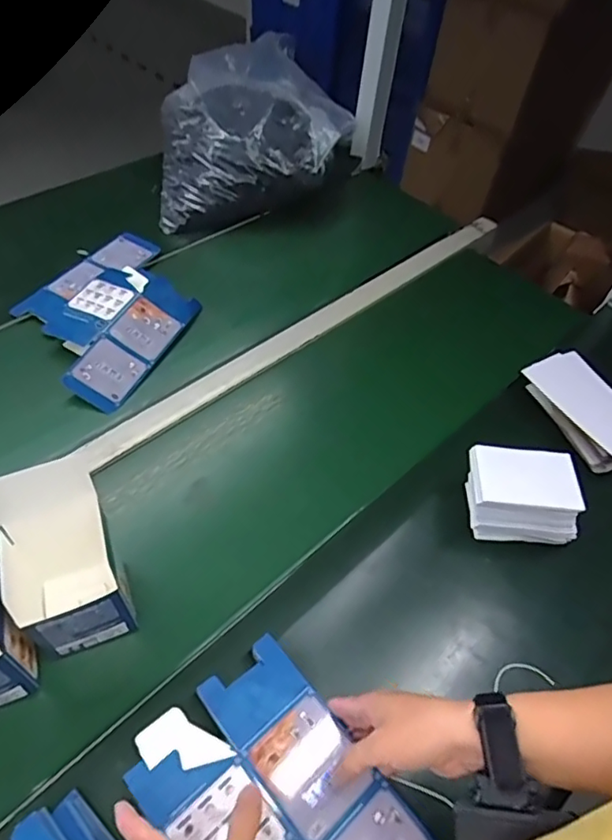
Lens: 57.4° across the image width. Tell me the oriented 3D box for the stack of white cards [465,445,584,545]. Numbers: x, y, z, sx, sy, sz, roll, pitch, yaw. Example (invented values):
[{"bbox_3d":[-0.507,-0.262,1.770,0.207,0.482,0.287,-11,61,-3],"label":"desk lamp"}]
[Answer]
[{"bbox_3d":[0.243,0.088,0.648,0.117,0.094,0.081,2,53,3],"label":"stack of white cards"}]

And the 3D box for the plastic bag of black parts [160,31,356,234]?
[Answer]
[{"bbox_3d":[-0.108,-0.532,1.027,0.352,0.176,0.333,-13,54,-7],"label":"plastic bag of black parts"}]

